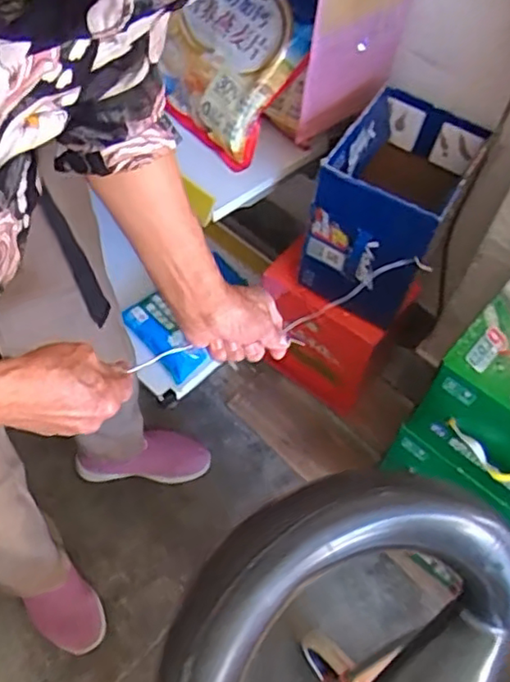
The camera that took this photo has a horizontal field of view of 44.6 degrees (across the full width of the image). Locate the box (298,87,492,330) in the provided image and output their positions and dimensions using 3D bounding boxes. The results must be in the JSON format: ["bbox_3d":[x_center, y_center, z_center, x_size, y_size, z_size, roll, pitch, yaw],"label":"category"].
[{"bbox_3d":[0.202,-0.190,0.963,0.176,0.275,0.215,29,60,14],"label":"box"}]

